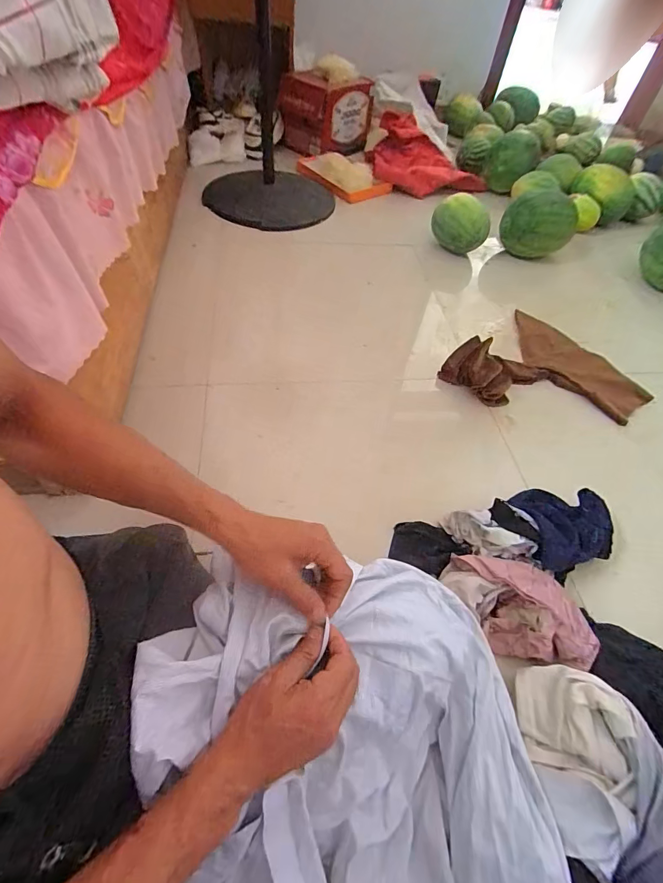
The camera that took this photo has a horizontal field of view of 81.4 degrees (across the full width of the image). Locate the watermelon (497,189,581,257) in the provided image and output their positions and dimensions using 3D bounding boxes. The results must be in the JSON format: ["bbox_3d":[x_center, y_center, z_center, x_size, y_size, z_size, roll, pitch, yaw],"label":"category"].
[{"bbox_3d":[0.613,-0.640,1.162,0.195,0.164,0.221,24,56,11],"label":"watermelon"}]

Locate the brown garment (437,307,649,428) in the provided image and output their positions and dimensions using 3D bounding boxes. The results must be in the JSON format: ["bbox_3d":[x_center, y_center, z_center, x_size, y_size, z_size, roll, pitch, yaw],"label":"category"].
[{"bbox_3d":[0.488,-0.149,0.863,0.342,0.071,0.345,-32,63,-25],"label":"brown garment"}]

